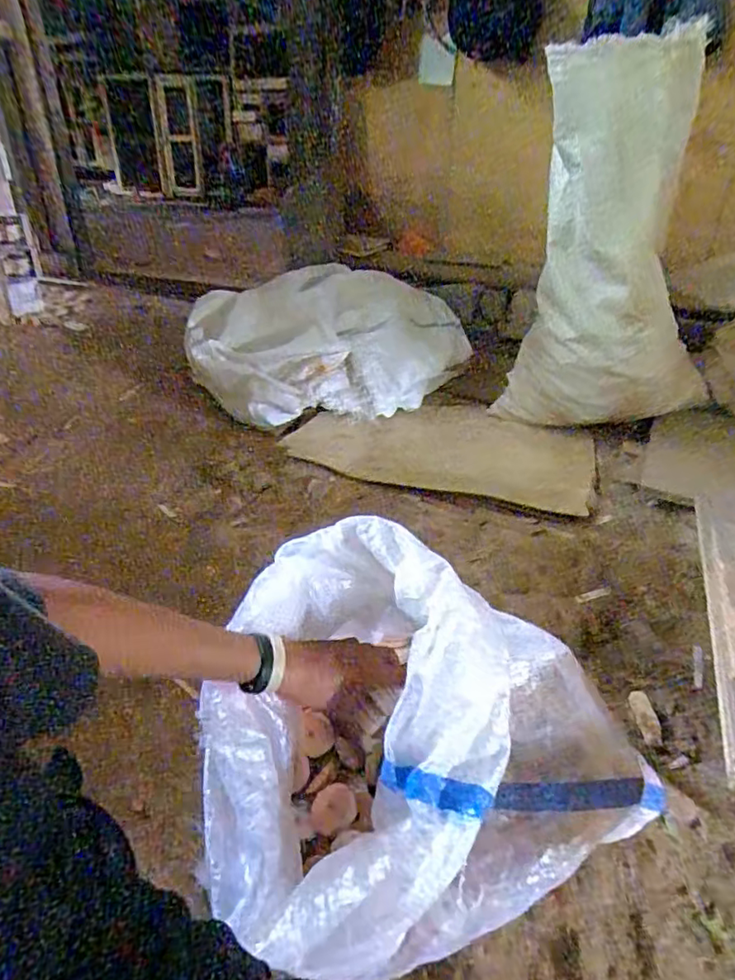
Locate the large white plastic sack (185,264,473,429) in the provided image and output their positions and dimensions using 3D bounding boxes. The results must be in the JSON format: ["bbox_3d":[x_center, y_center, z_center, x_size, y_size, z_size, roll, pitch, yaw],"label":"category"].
[{"bbox_3d":[-0.057,-0.386,1.496,0.742,0.333,0.344,-14,36,-23],"label":"large white plastic sack"}]

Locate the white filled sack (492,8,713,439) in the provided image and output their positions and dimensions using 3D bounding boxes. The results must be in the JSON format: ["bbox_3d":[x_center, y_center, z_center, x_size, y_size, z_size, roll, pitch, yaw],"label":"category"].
[{"bbox_3d":[0.563,-0.510,1.271,0.464,0.749,0.220,2,33,1],"label":"white filled sack"}]

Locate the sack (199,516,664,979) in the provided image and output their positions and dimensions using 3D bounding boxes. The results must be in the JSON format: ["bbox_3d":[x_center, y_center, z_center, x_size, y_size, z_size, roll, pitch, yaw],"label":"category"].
[{"bbox_3d":[0.043,0.214,0.558,0.412,0.250,0.303,-15,38,-19],"label":"sack"}]

